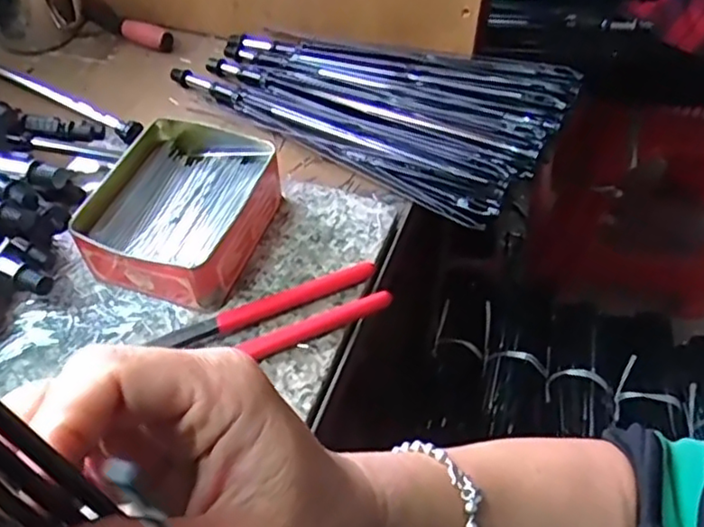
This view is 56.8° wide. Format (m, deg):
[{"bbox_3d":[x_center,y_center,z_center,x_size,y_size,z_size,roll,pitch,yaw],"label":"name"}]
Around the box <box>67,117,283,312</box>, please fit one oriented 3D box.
[{"bbox_3d":[-0.114,-0.037,0.439,0.106,0.046,0.126,16,53,12],"label":"box"}]

